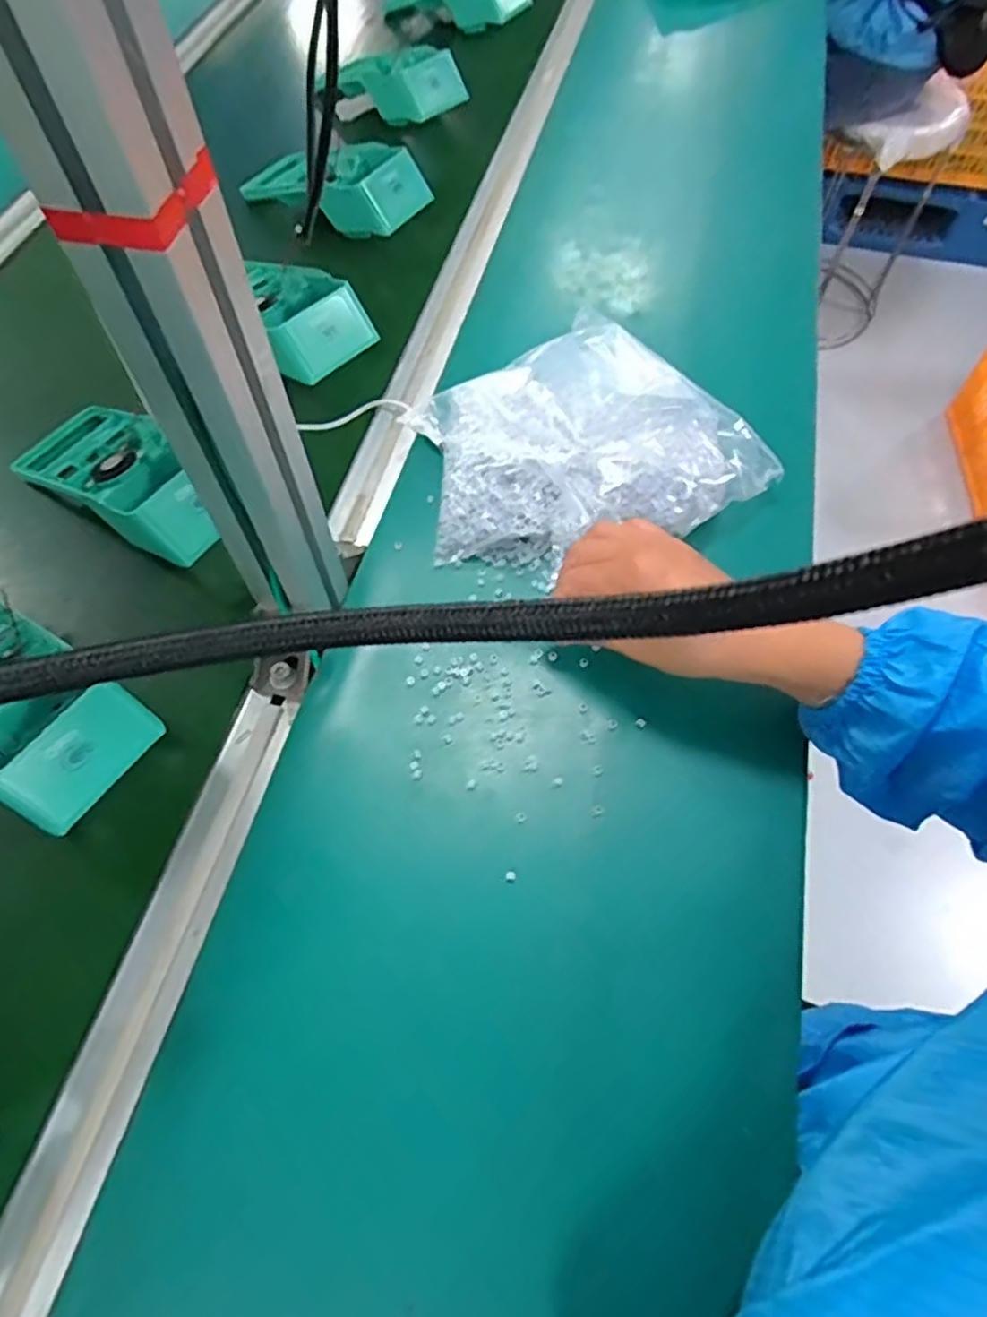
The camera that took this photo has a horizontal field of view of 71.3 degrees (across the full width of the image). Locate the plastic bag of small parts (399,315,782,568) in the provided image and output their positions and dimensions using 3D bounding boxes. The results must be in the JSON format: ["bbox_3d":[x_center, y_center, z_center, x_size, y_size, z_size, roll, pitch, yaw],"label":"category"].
[{"bbox_3d":[0.061,-0.152,0.485,0.224,0.049,0.177,-24,63,-12],"label":"plastic bag of small parts"}]

